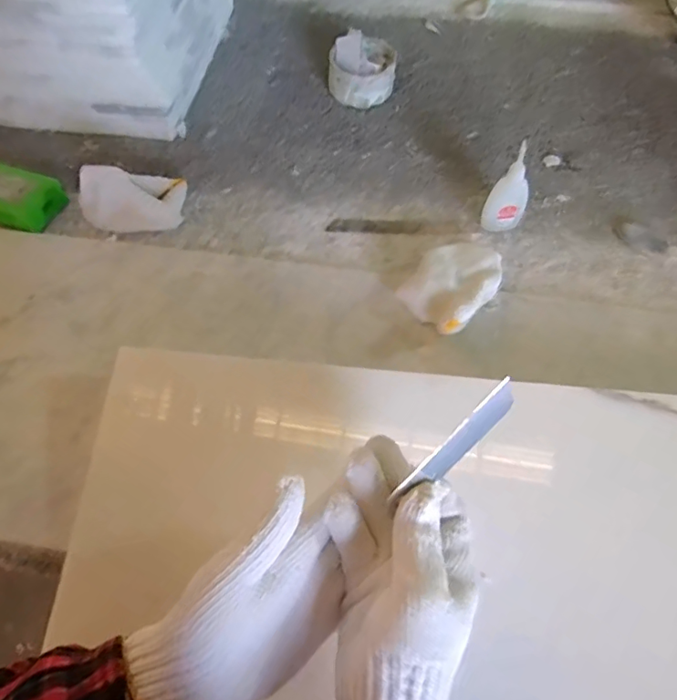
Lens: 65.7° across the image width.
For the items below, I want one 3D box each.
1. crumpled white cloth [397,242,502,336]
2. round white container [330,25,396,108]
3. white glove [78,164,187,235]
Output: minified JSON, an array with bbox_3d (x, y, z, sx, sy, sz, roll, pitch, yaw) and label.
[{"bbox_3d":[0.113,-0.065,0.512,0.072,0.037,0.120,34,65,18],"label":"crumpled white cloth"},{"bbox_3d":[0.031,-0.366,0.680,0.083,0.056,0.085,0,60,0],"label":"round white container"},{"bbox_3d":[-0.224,-0.165,0.570,0.108,0.054,0.060,-5,60,-3],"label":"white glove"}]

